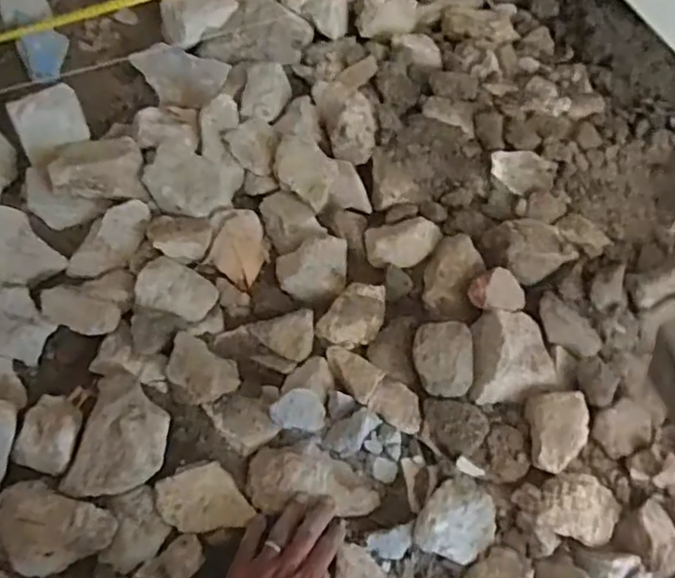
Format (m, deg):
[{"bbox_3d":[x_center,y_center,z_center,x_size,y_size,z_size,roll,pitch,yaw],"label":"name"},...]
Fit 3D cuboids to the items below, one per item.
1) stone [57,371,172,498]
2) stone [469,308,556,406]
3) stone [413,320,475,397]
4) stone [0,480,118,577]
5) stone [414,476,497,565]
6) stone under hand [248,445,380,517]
[{"bbox_3d":[-0.207,0.144,0.618,0.079,0.037,0.118,8,61,2],"label":"stone"},{"bbox_3d":[0.186,0.066,0.666,0.087,0.044,0.094,0,61,-2],"label":"stone"},{"bbox_3d":[0.111,0.072,0.662,0.061,0.038,0.068,-2,61,-3],"label":"stone"},{"bbox_3d":[-0.267,0.218,0.571,0.109,0.043,0.071,19,62,8],"label":"stone"},{"bbox_3d":[0.115,0.222,0.603,0.066,0.041,0.082,38,67,17],"label":"stone"},{"bbox_3d":[-0.023,0.191,0.629,0.127,0.043,0.069,11,62,1],"label":"stone under hand"}]

